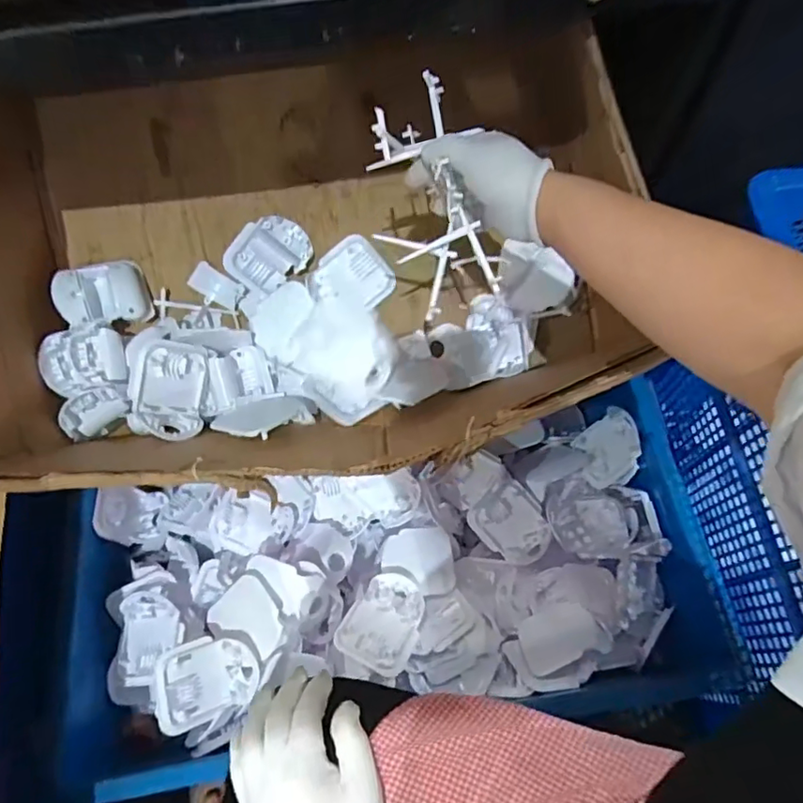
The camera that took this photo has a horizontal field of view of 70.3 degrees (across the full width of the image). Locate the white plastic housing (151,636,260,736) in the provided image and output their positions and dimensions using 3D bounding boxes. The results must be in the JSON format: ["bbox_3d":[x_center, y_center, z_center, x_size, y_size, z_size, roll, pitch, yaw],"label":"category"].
[{"bbox_3d":[-0.217,0.313,0.637,0.104,0.030,0.086,-4,82,-31],"label":"white plastic housing"}]

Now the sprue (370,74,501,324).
[{"bbox_3d":[0.022,-0.169,0.484,0.089,0.043,0.186,-23,108,-10],"label":"sprue"}]

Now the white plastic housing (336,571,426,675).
[{"bbox_3d":[-0.019,0.261,0.682,0.085,0.025,0.107,27,68,12],"label":"white plastic housing"}]

